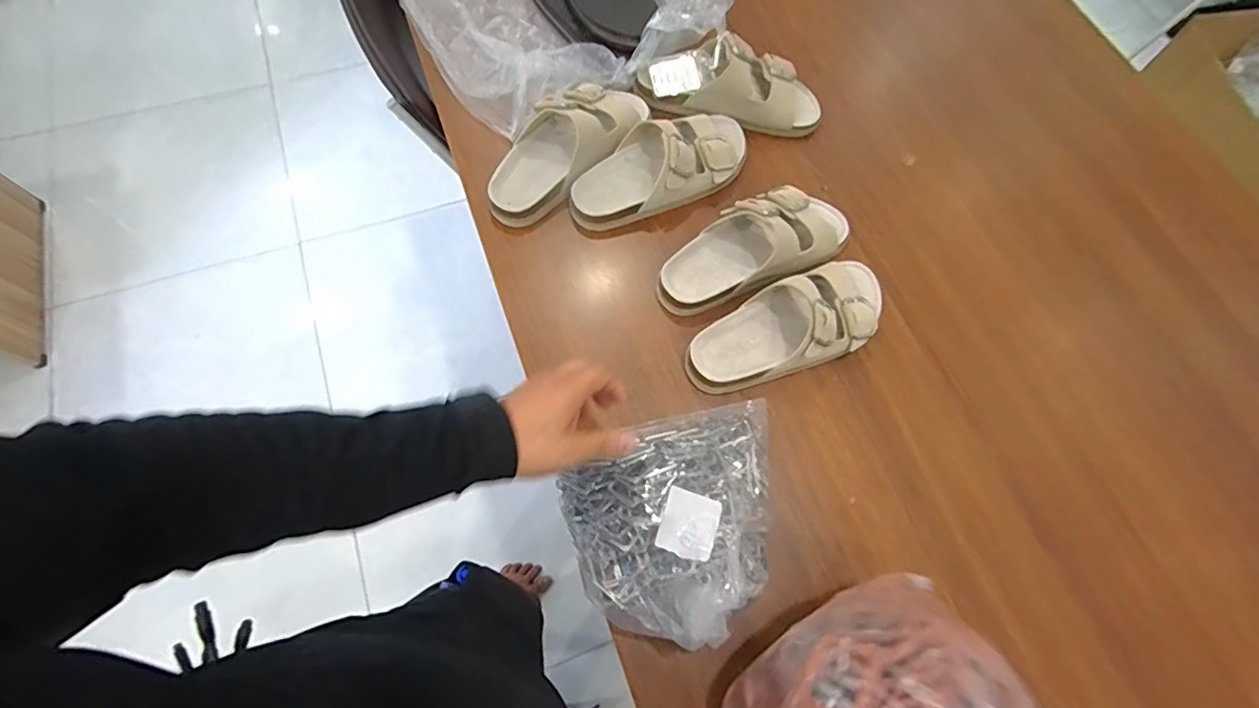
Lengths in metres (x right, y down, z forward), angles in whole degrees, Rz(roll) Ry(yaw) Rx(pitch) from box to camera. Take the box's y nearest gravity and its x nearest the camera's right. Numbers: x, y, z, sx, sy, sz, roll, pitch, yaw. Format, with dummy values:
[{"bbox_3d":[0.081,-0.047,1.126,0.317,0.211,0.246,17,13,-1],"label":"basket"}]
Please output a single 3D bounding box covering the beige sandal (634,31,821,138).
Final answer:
[{"bbox_3d":[0.136,-0.359,0.718,0.246,0.069,0.095,11,68,1],"label":"beige sandal"}]

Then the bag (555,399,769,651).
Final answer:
[{"bbox_3d":[0.057,0.145,0.497,0.215,0.080,0.183,-18,70,-9],"label":"bag"}]

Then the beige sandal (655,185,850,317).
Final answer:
[{"bbox_3d":[0.147,-0.126,0.623,0.243,0.064,0.105,-29,73,-14],"label":"beige sandal"}]

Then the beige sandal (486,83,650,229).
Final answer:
[{"bbox_3d":[-0.078,-0.257,0.668,0.097,0.065,0.242,42,72,12],"label":"beige sandal"}]

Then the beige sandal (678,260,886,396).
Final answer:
[{"bbox_3d":[0.180,-0.033,0.587,0.244,0.070,0.100,-25,72,-12],"label":"beige sandal"}]

